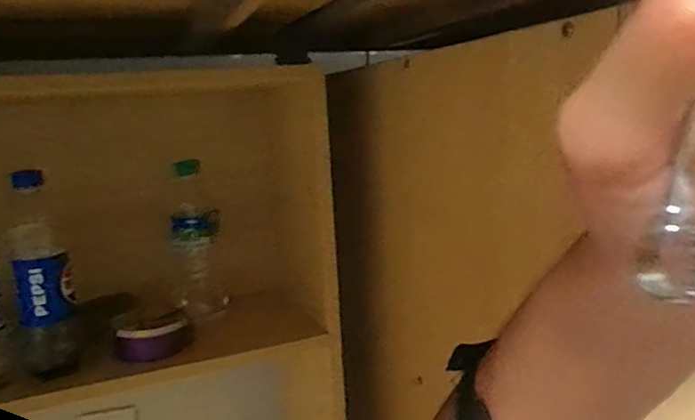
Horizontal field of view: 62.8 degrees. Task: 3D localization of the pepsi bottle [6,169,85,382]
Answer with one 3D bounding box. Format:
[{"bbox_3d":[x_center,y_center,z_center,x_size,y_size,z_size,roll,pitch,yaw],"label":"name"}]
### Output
[{"bbox_3d":[-0.342,0.072,0.641,0.058,0.228,0.057,-9,11,-27],"label":"pepsi bottle"}]

